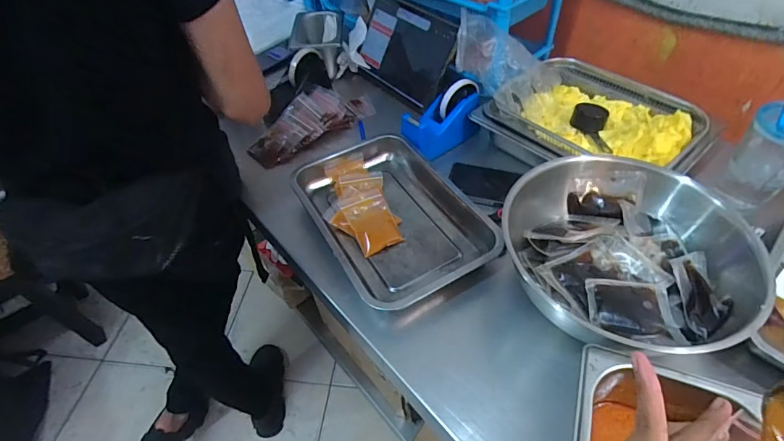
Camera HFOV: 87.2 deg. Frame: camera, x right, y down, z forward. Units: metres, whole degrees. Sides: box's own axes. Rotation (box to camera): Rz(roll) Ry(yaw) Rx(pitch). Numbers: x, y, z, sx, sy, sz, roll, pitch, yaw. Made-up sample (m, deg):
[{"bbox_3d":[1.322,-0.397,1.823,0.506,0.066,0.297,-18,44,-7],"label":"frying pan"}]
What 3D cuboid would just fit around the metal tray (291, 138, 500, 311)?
[{"bbox_3d":[-0.007,-0.010,0.625,0.213,0.044,0.313,-25,52,-17],"label":"metal tray"}]

